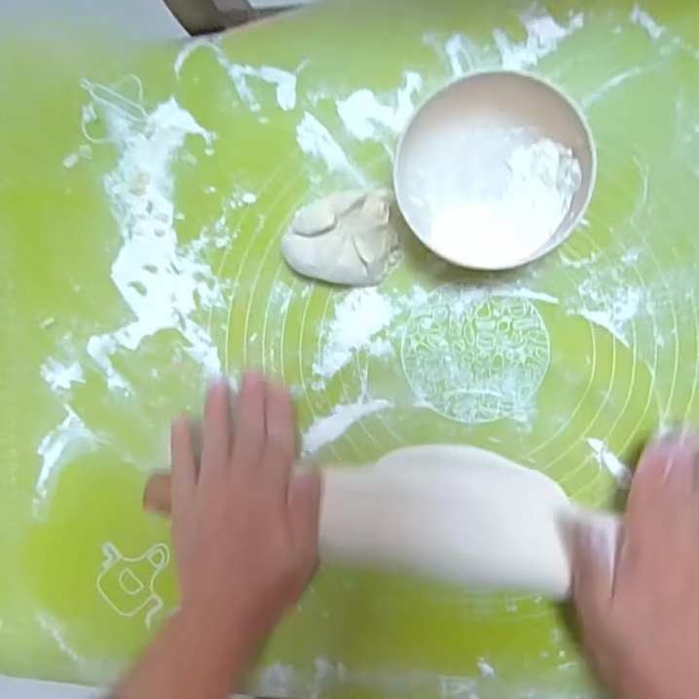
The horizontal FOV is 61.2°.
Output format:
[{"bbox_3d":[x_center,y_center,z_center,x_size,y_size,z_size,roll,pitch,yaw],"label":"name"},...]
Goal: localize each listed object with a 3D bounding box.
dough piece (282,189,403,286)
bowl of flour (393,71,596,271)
[{"bbox_3d":[-0.004,-0.069,0.374,0.069,0.041,0.054,2,92,5],"label":"dough piece"},{"bbox_3d":[0.084,-0.107,0.359,0.116,0.052,0.102,38,95,3],"label":"bowl of flour"}]

